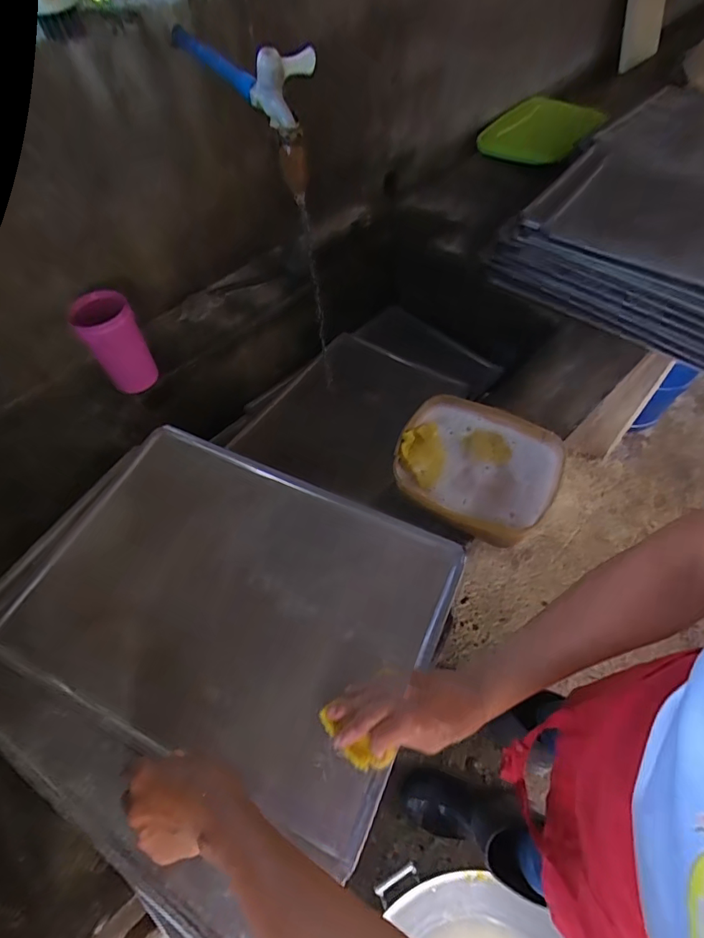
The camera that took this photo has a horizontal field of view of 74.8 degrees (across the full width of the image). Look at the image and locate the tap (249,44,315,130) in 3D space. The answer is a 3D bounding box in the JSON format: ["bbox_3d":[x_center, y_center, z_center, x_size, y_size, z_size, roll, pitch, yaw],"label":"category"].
[{"bbox_3d":[-0.081,-0.447,0.536,0.058,0.066,0.064,-31,62,-16],"label":"tap"}]

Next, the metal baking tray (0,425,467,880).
[{"bbox_3d":[-0.135,0.141,0.521,0.441,0.021,0.316,21,61,15],"label":"metal baking tray"}]

